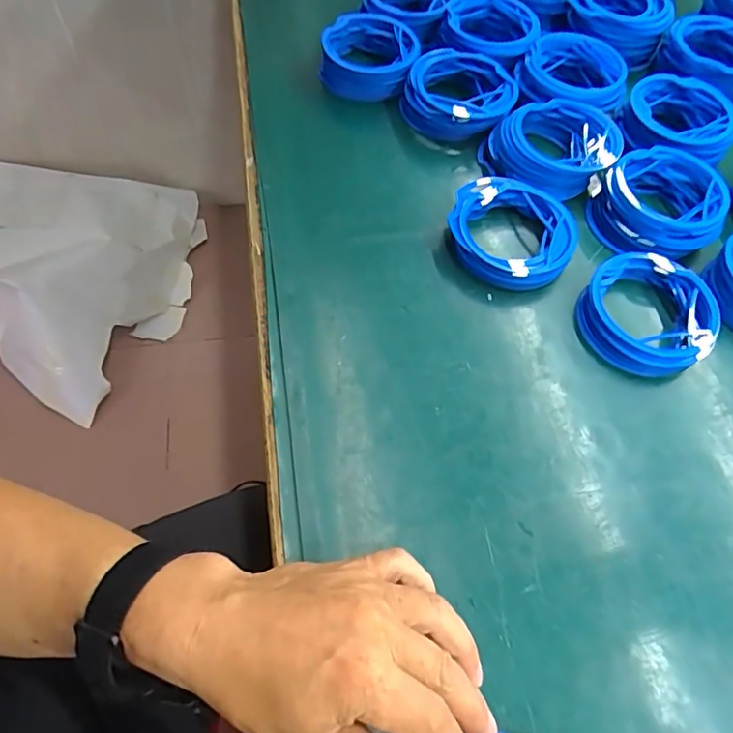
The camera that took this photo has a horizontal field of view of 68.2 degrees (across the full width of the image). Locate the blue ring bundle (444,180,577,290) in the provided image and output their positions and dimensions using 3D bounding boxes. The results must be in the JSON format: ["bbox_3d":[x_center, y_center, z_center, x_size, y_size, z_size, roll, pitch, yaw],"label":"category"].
[{"bbox_3d":[0.119,-0.111,0.448,0.100,0.028,0.100,15,61,5],"label":"blue ring bundle"}]

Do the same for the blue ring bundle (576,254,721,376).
[{"bbox_3d":[0.216,-0.040,0.416,0.101,0.025,0.094,-24,65,-16],"label":"blue ring bundle"}]

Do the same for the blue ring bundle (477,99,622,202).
[{"bbox_3d":[0.170,-0.203,0.500,0.115,0.035,0.099,26,62,11],"label":"blue ring bundle"}]

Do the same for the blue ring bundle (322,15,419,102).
[{"bbox_3d":[0.004,-0.317,0.552,0.091,0.048,0.090,2,60,-3],"label":"blue ring bundle"}]

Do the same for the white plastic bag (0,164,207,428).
[{"bbox_3d":[-0.746,-0.217,1.249,0.596,0.235,0.576,10,60,2],"label":"white plastic bag"}]

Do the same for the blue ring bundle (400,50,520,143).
[{"bbox_3d":[0.090,-0.261,0.526,0.101,0.047,0.092,2,60,-3],"label":"blue ring bundle"}]

